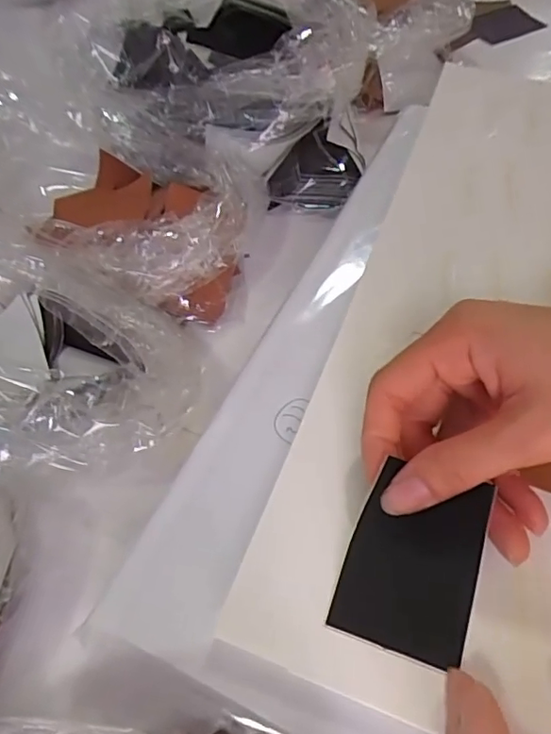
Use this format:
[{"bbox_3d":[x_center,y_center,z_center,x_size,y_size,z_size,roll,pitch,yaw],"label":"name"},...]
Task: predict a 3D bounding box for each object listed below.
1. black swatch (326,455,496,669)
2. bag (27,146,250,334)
[{"bbox_3d":[0.050,0.072,0.206,0.046,0.005,0.061,13,71,19],"label":"black swatch"},{"bbox_3d":[-0.097,-0.089,0.358,0.168,0.061,0.100,35,64,23],"label":"bag"}]

